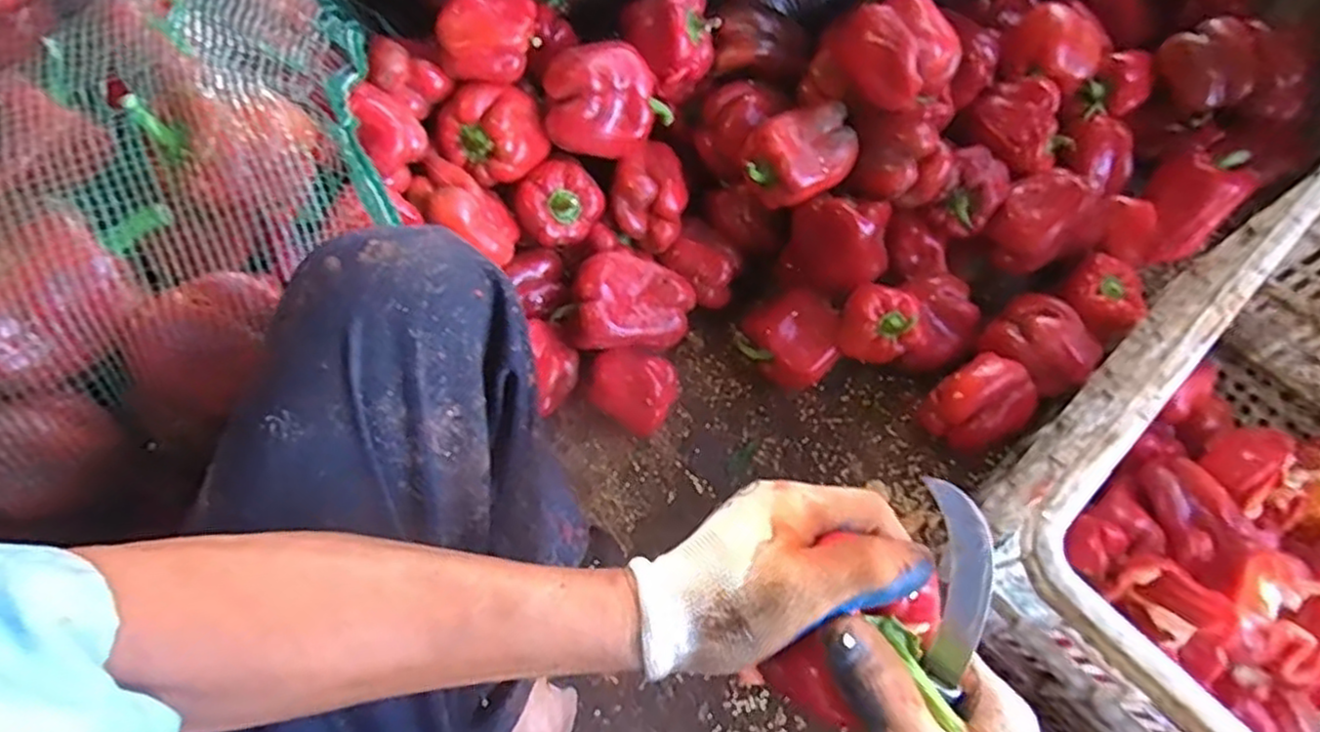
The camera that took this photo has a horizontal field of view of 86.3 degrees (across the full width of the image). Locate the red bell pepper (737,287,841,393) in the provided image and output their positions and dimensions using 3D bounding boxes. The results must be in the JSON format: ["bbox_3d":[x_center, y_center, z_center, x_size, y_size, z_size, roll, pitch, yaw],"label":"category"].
[{"bbox_3d":[0.147,-0.028,0.776,0.100,0.079,0.087,36,73,13],"label":"red bell pepper"}]

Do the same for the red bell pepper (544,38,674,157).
[{"bbox_3d":[-0.058,-0.273,0.721,0.125,0.076,0.083,-30,72,-10],"label":"red bell pepper"}]

